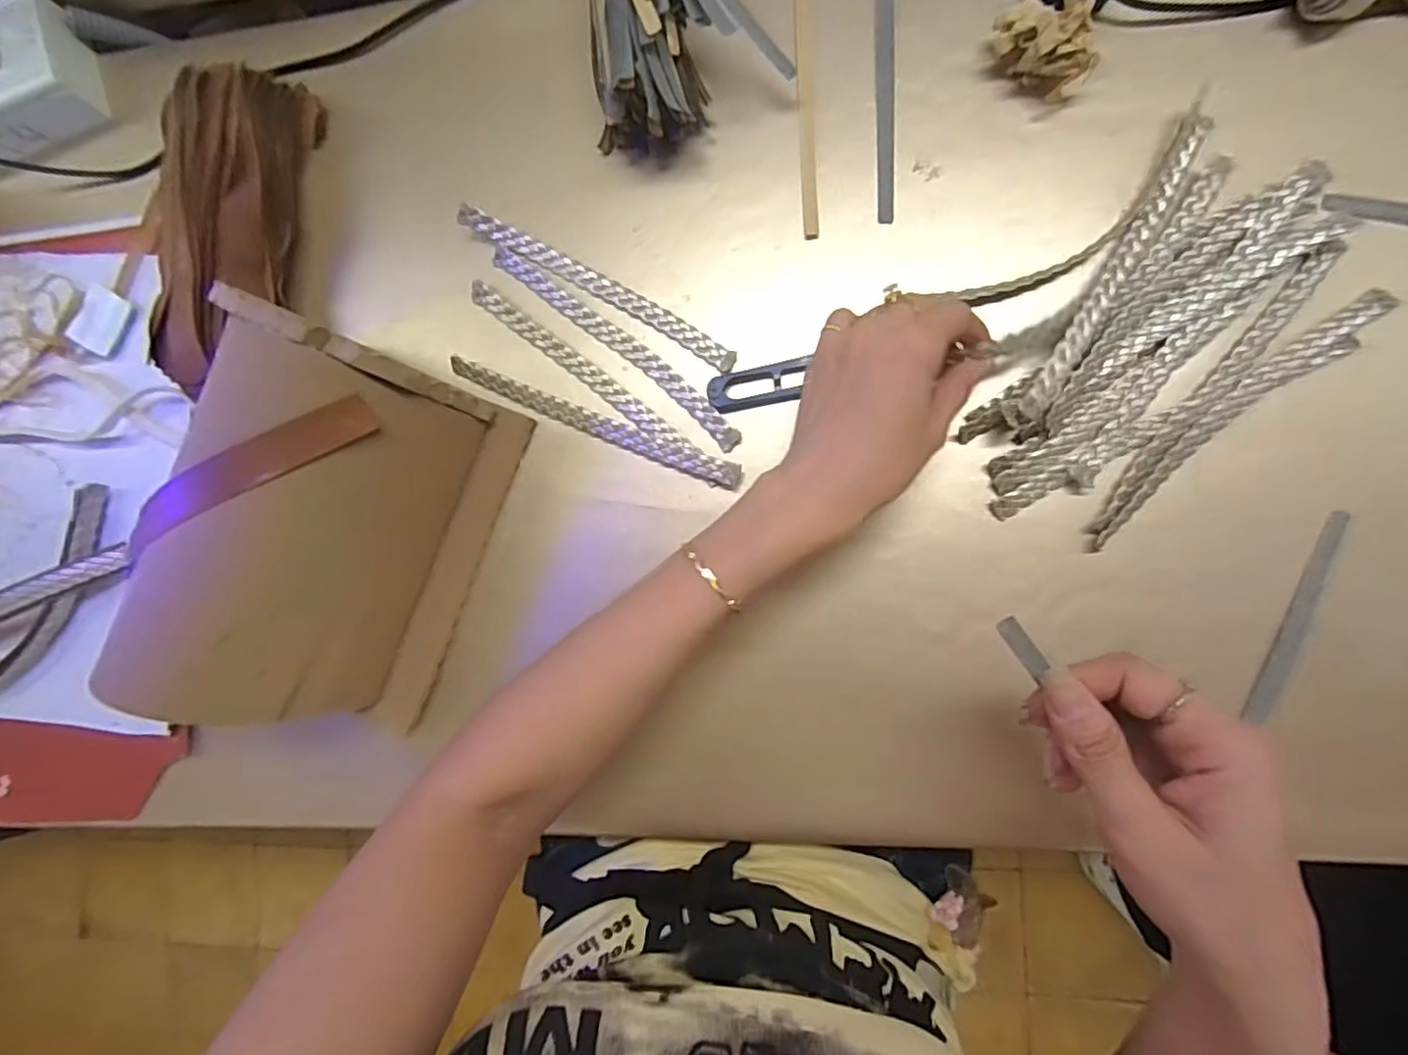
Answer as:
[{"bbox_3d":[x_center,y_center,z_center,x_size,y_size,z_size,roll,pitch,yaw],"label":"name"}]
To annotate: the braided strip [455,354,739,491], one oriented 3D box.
[{"bbox_3d":[-0.066,-0.063,0.372,0.187,0.007,0.014,22,91,8],"label":"braided strip"}]

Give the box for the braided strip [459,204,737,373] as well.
[{"bbox_3d":[-0.063,-0.145,0.374,0.186,0.012,0.016,30,81,7],"label":"braided strip"}]

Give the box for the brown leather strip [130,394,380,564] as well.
[{"bbox_3d":[-0.214,-0.026,0.293,0.121,0.021,0.020,-30,84,-7],"label":"brown leather strip"}]

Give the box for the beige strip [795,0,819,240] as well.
[{"bbox_3d":[0.059,-0.259,0.363,0.009,0.004,0.184,-2,88,8],"label":"beige strip"}]

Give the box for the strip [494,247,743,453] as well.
[{"bbox_3d":[-0.052,-0.110,0.375,0.187,0.004,0.016,40,94,7],"label":"strip"}]

